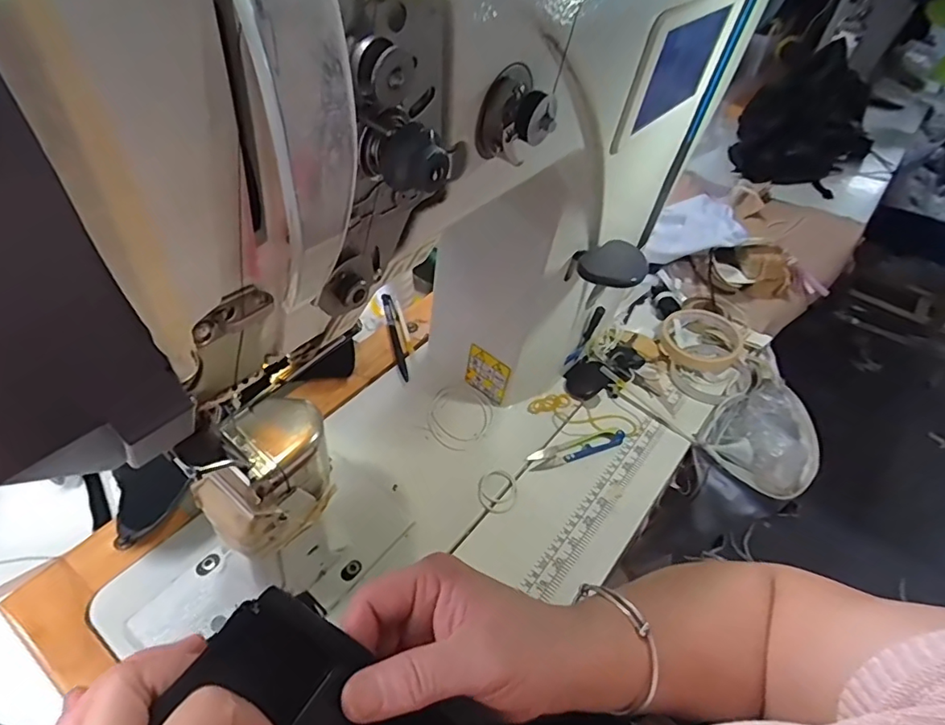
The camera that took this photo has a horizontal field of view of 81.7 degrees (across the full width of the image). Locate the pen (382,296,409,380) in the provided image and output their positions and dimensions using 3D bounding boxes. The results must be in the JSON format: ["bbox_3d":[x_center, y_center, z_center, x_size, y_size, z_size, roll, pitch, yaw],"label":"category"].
[{"bbox_3d":[-0.089,-0.033,0.621,0.013,0.014,0.136,-10,45,-11],"label":"pen"}]

